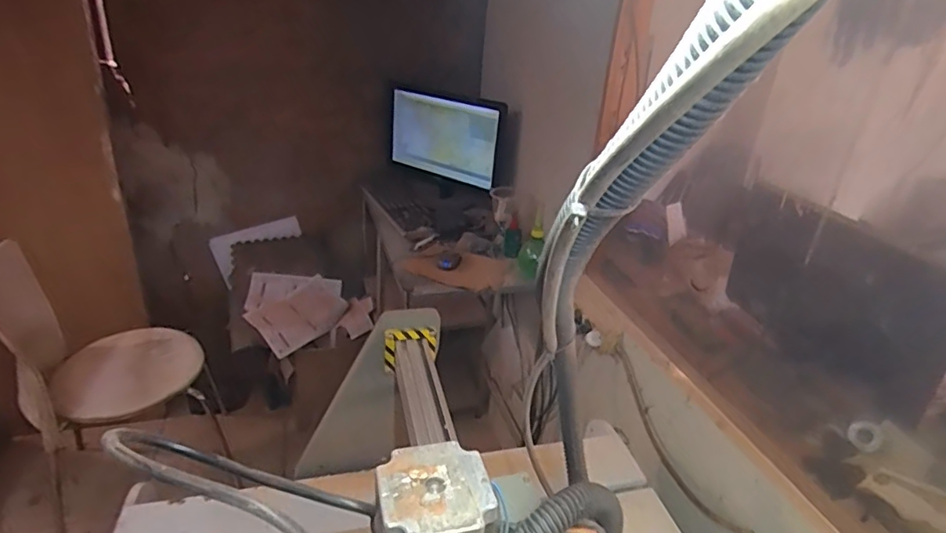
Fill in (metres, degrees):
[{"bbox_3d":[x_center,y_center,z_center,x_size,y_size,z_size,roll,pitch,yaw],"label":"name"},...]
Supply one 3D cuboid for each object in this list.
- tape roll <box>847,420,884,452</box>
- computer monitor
[{"bbox_3d":[0.688,0.296,0.963,0.049,0.053,0.010,27,-8,37],"label":"tape roll"},{"bbox_3d":[-0.094,-0.404,1.748,0.405,0.253,0.074,14,29,19],"label":"computer monitor"}]

